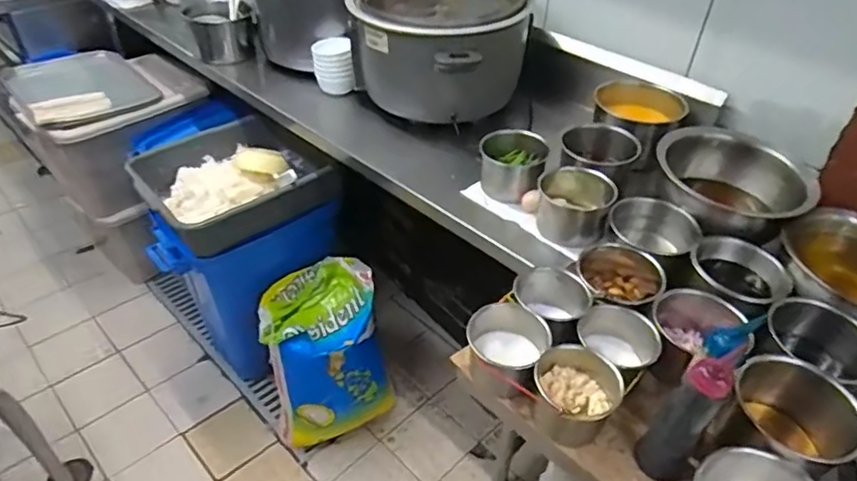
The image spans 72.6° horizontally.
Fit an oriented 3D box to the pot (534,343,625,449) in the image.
[{"bbox_3d":[0.202,0.220,0.819,0.114,0.102,0.106,2,39,-2],"label":"pot"}]

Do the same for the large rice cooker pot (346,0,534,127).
[{"bbox_3d":[0.026,-0.467,1.390,0.386,0.276,0.370,2,39,-2],"label":"large rice cooker pot"}]

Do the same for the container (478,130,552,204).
[{"bbox_3d":[0.169,-0.151,1.171,0.130,0.081,0.137,7,40,4],"label":"container"}]

